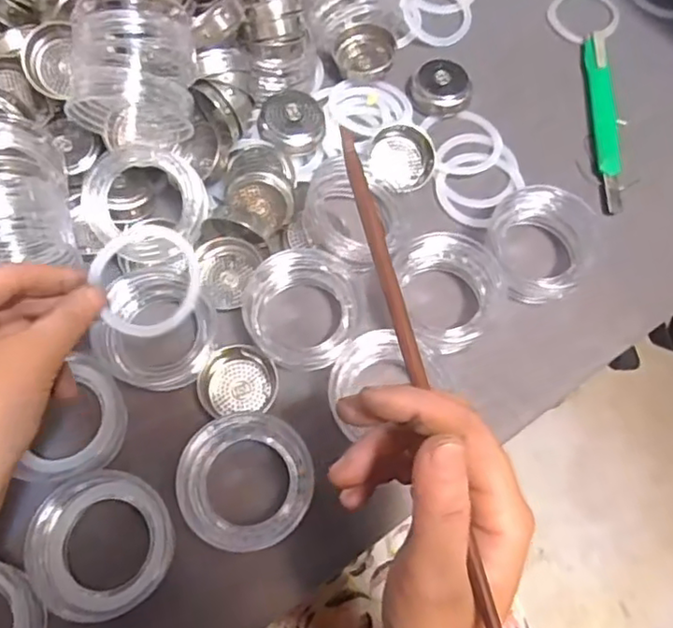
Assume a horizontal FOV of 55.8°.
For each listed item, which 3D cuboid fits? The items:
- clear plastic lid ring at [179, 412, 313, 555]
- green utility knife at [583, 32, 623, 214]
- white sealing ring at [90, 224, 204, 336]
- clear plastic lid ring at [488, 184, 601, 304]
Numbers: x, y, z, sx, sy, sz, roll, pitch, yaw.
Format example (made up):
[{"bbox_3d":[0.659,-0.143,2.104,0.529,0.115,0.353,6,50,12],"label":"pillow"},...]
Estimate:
[{"bbox_3d":[-0.047,0.087,0.335,0.069,0.017,0.068,0,69,-1],"label":"clear plastic lid ring"},{"bbox_3d":[0.187,-0.137,0.447,0.014,0.014,0.146,3,68,0],"label":"green utility knife"},{"bbox_3d":[-0.097,-0.017,0.330,0.054,0.007,0.057,-4,96,-40],"label":"white sealing ring"},{"bbox_3d":[0.132,-0.044,0.392,0.069,0.029,0.066,0,69,-1],"label":"clear plastic lid ring"}]

